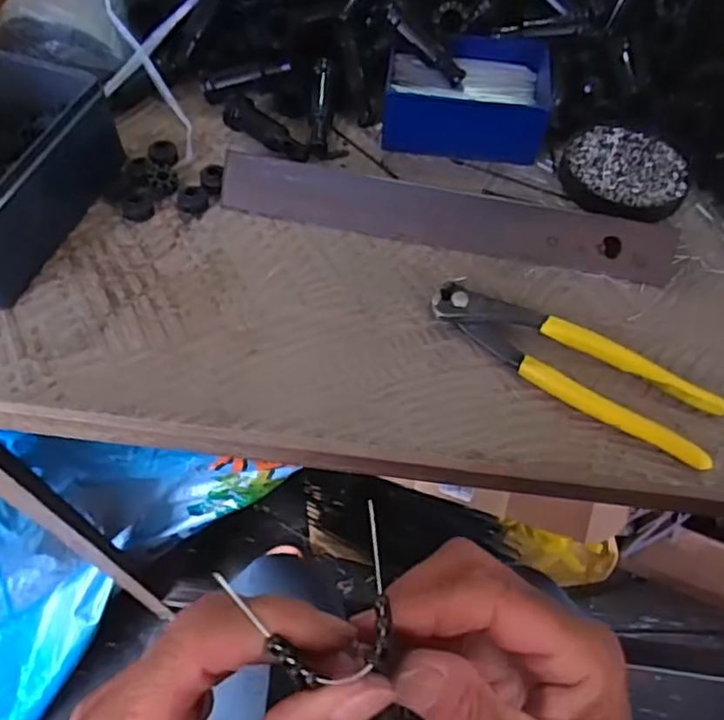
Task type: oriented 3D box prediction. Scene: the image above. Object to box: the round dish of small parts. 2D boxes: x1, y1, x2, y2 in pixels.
[{"bbox_3d":[0.180,-0.129,0.452,0.082,0.013,0.073,19,60,10],"label":"round dish of small parts"}]

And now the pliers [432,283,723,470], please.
[{"bbox_3d":[0.115,0.003,0.366,0.164,0.016,0.042,28,62,15],"label":"pliers"}]

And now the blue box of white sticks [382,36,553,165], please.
[{"bbox_3d":[0.076,-0.186,0.467,0.116,0.042,0.088,7,59,3],"label":"blue box of white sticks"}]

